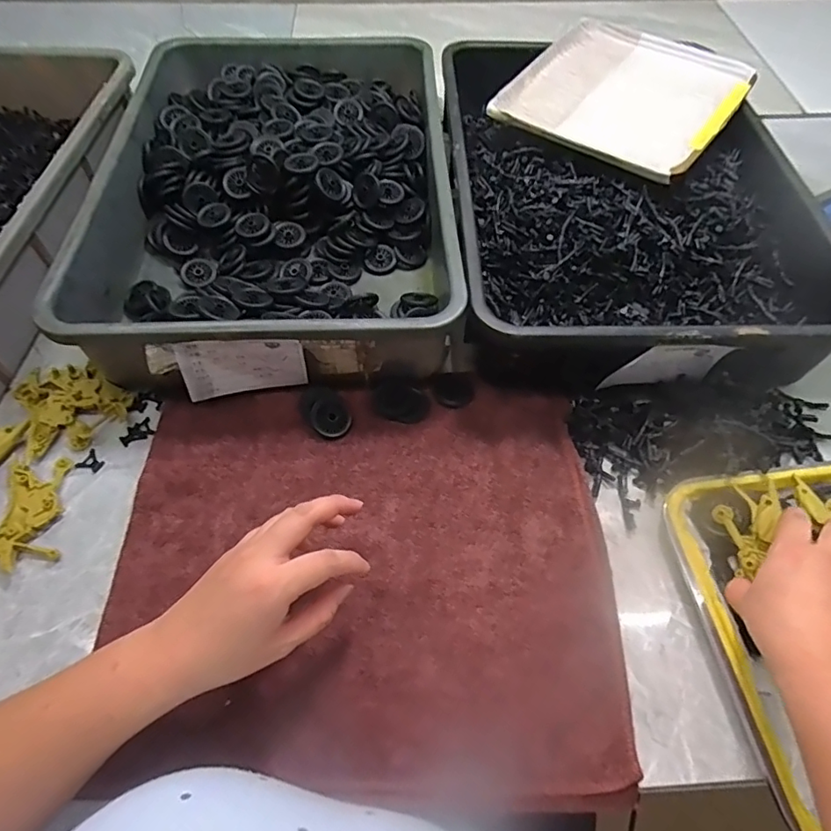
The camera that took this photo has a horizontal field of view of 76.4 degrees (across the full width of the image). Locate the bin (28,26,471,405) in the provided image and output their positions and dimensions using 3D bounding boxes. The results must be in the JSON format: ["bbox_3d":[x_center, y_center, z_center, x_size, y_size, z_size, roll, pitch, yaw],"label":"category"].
[{"bbox_3d":[-0.155,-0.262,0.614,0.369,0.101,0.533,-3,58,-3],"label":"bin"}]

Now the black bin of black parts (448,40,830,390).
[{"bbox_3d":[0.223,-0.253,0.605,0.367,0.100,0.506,1,58,0],"label":"black bin of black parts"}]

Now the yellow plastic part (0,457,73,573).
[{"bbox_3d":[-0.320,0.079,0.441,0.049,0.015,0.093,-10,58,-7],"label":"yellow plastic part"}]

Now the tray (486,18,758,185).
[{"bbox_3d":[0.256,-0.394,0.641,0.239,0.017,0.247,32,68,18],"label":"tray"}]

